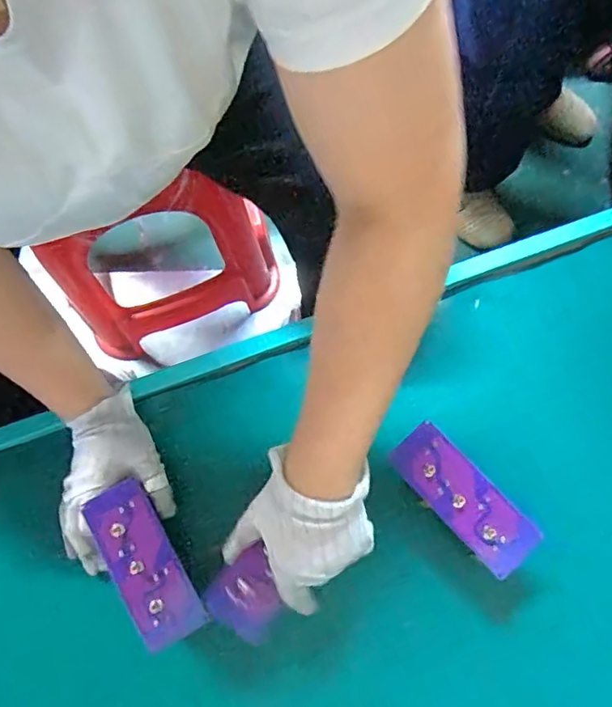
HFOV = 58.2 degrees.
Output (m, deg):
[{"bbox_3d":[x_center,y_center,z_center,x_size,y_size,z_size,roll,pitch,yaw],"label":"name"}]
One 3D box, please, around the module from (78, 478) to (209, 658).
[{"bbox_3d":[-0.138,0.178,0.465,0.052,0.008,0.134,-29,81,-7],"label":"module"}]

